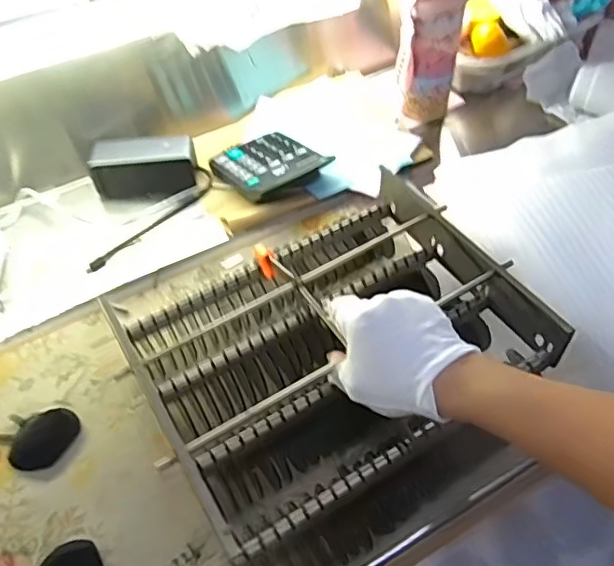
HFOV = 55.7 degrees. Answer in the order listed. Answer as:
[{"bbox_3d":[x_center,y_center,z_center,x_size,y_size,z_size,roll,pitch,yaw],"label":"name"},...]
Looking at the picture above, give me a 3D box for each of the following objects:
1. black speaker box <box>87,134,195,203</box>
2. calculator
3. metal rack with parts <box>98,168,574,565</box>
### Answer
[{"bbox_3d":[-0.208,-0.151,0.746,0.131,0.045,0.054,-8,50,-4],"label":"black speaker box"},{"bbox_3d":[-0.053,-0.156,0.758,0.118,0.017,0.126,-36,58,-25],"label":"calculator"},{"bbox_3d":[0.022,0.059,0.514,0.313,0.110,0.236,-28,54,-20],"label":"metal rack with parts"}]

